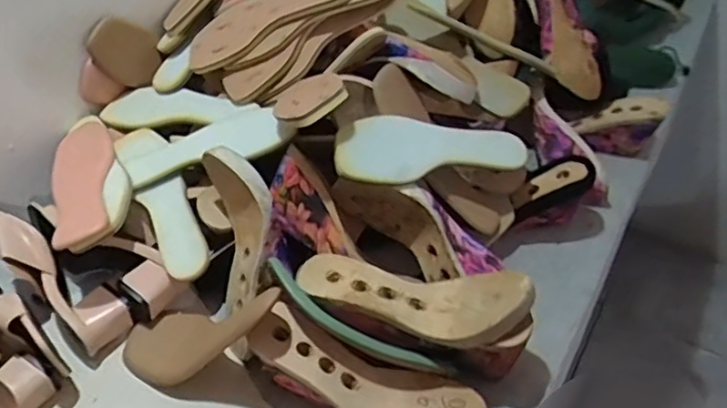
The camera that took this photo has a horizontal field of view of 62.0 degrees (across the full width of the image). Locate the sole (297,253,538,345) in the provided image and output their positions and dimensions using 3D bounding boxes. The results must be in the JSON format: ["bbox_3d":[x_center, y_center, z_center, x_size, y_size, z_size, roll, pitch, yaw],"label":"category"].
[{"bbox_3d":[0.047,0.091,0.621,0.237,0.053,0.077,11,47,12],"label":"sole"}]

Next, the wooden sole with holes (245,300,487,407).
[{"bbox_3d":[-0.001,0.182,0.611,0.244,0.046,0.078,27,49,1],"label":"wooden sole with holes"}]

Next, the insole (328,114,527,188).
[{"bbox_3d":[0.082,-0.054,0.702,0.239,0.024,0.080,6,73,-20],"label":"insole"}]

